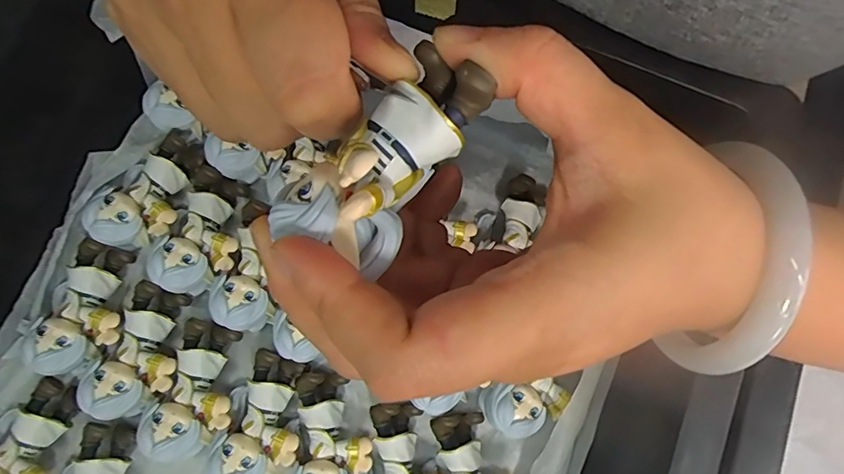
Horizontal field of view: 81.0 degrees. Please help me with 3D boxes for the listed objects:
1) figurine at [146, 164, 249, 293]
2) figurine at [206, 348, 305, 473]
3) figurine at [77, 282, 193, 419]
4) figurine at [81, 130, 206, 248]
[{"bbox_3d":[-0.107,-0.002,0.245,0.035,0.021,0.061,23,79,2],"label":"figurine"},{"bbox_3d":[-0.074,0.085,0.231,0.038,0.022,0.058,13,78,0],"label":"figurine"},{"bbox_3d":[-0.130,0.054,0.231,0.033,0.021,0.060,18,78,1],"label":"figurine"},{"bbox_3d":[-0.135,-0.024,0.247,0.036,0.024,0.066,29,79,4],"label":"figurine"}]

